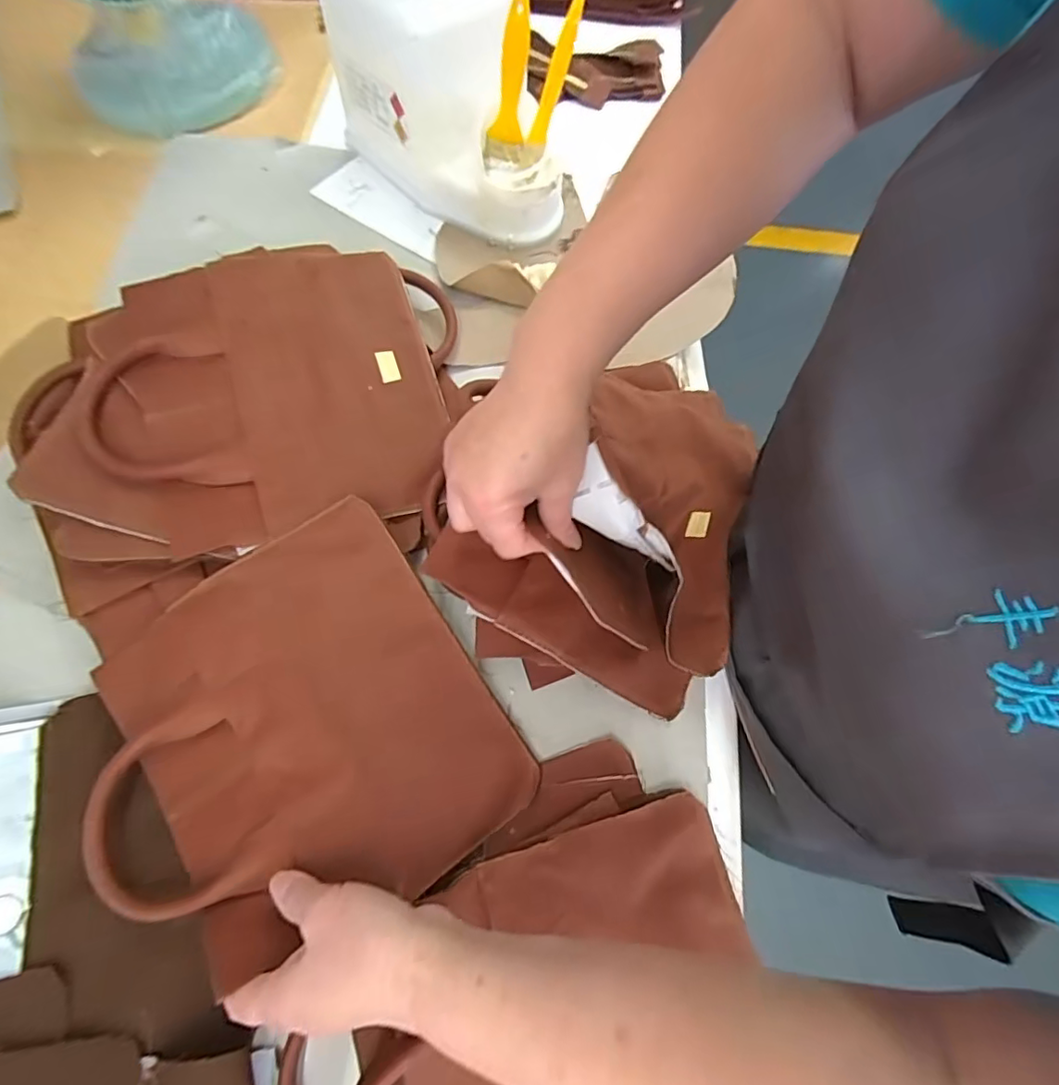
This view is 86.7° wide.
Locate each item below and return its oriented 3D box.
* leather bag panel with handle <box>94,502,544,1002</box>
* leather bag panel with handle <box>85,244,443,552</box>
[{"bbox_3d":[-0.155,0.128,0.367,0.243,0.028,0.241,-32,78,-14],"label":"leather bag panel with handle"},{"bbox_3d":[-0.203,-0.125,0.439,0.249,0.022,0.245,-15,76,-13],"label":"leather bag panel with handle"}]

